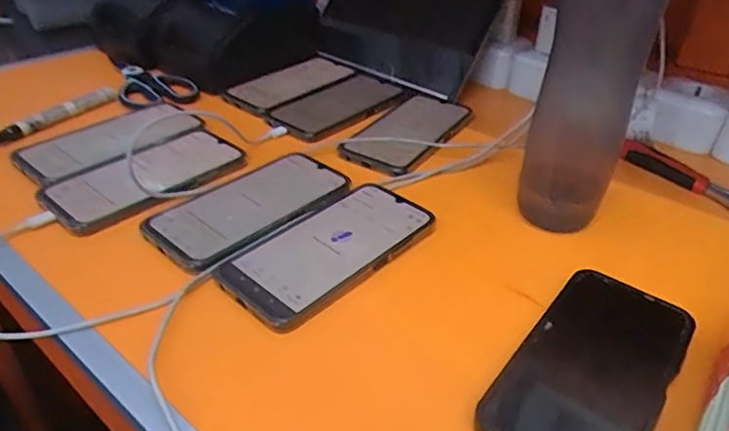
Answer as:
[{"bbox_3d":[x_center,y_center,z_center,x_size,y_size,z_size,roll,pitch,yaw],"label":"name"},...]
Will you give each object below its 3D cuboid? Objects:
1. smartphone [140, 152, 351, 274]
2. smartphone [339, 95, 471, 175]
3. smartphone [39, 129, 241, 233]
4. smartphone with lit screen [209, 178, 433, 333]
[{"bbox_3d":[-0.094,-0.011,0.465,0.080,0.009,0.169,28,44,34],"label":"smartphone"},{"bbox_3d":[0.045,-0.090,0.588,0.079,0.015,0.158,23,40,26],"label":"smartphone"},{"bbox_3d":[-0.191,-0.037,0.493,0.083,0.013,0.170,30,43,33],"label":"smartphone"},{"bbox_3d":[-0.024,0.024,0.425,0.079,0.015,0.169,28,44,34],"label":"smartphone with lit screen"}]

